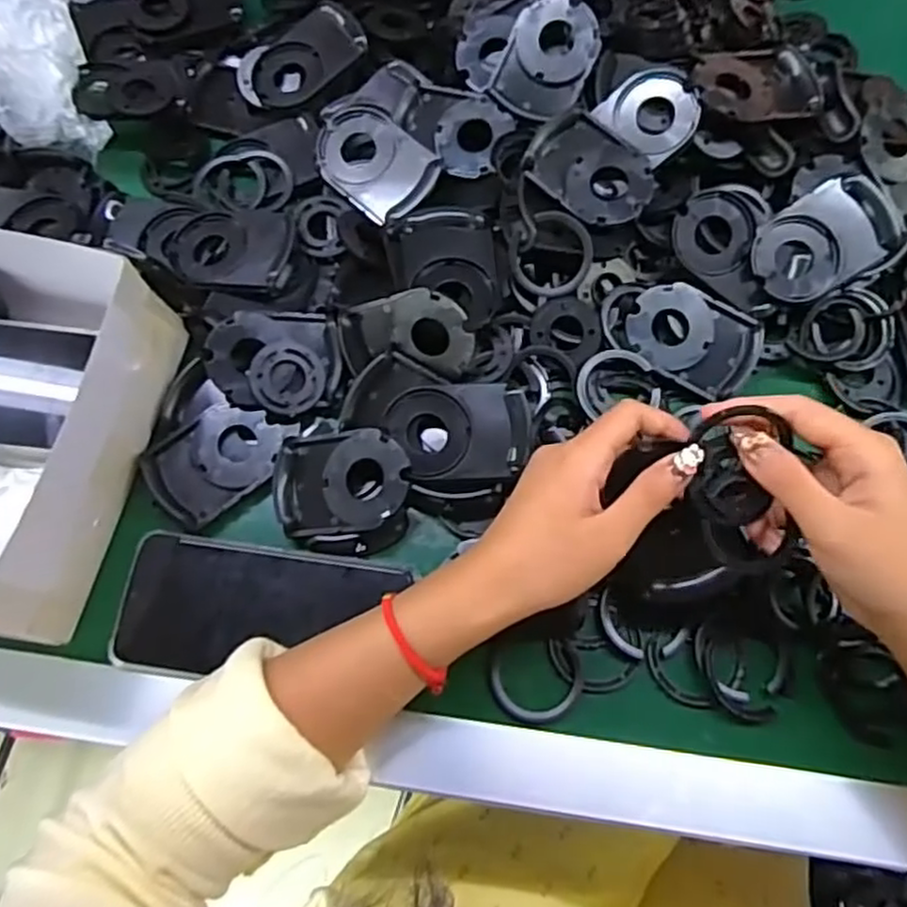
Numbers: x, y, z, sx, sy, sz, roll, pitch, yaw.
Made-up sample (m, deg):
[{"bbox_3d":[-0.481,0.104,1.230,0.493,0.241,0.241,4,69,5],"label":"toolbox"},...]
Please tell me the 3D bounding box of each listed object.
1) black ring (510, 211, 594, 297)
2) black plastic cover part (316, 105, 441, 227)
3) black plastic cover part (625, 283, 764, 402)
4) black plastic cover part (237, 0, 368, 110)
[{"bbox_3d":[0.062,-0.121,0.440,0.050,0.011,0.050,-2,107,-7],"label":"black ring"},{"bbox_3d":[-0.054,-0.193,0.474,0.088,0.007,0.059,42,89,11],"label":"black plastic cover part"},{"bbox_3d":[0.149,-0.070,0.444,0.081,0.008,0.058,30,87,-1],"label":"black plastic cover part"},{"bbox_3d":[-0.109,-0.283,0.512,0.094,0.024,0.045,-24,69,11],"label":"black plastic cover part"}]

